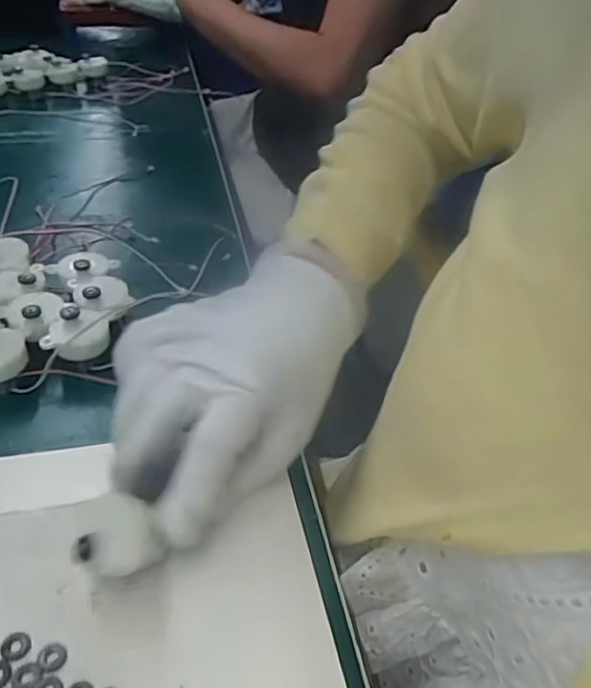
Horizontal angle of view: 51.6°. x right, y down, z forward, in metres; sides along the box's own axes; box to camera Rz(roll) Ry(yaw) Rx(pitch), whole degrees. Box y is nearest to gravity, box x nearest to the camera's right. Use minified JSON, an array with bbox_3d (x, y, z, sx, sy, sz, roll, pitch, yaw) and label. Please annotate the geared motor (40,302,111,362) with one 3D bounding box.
[{"bbox_3d":[-0.122,-0.007,0.346,0.033,0.017,0.033,10,41,6],"label":"geared motor"}]

